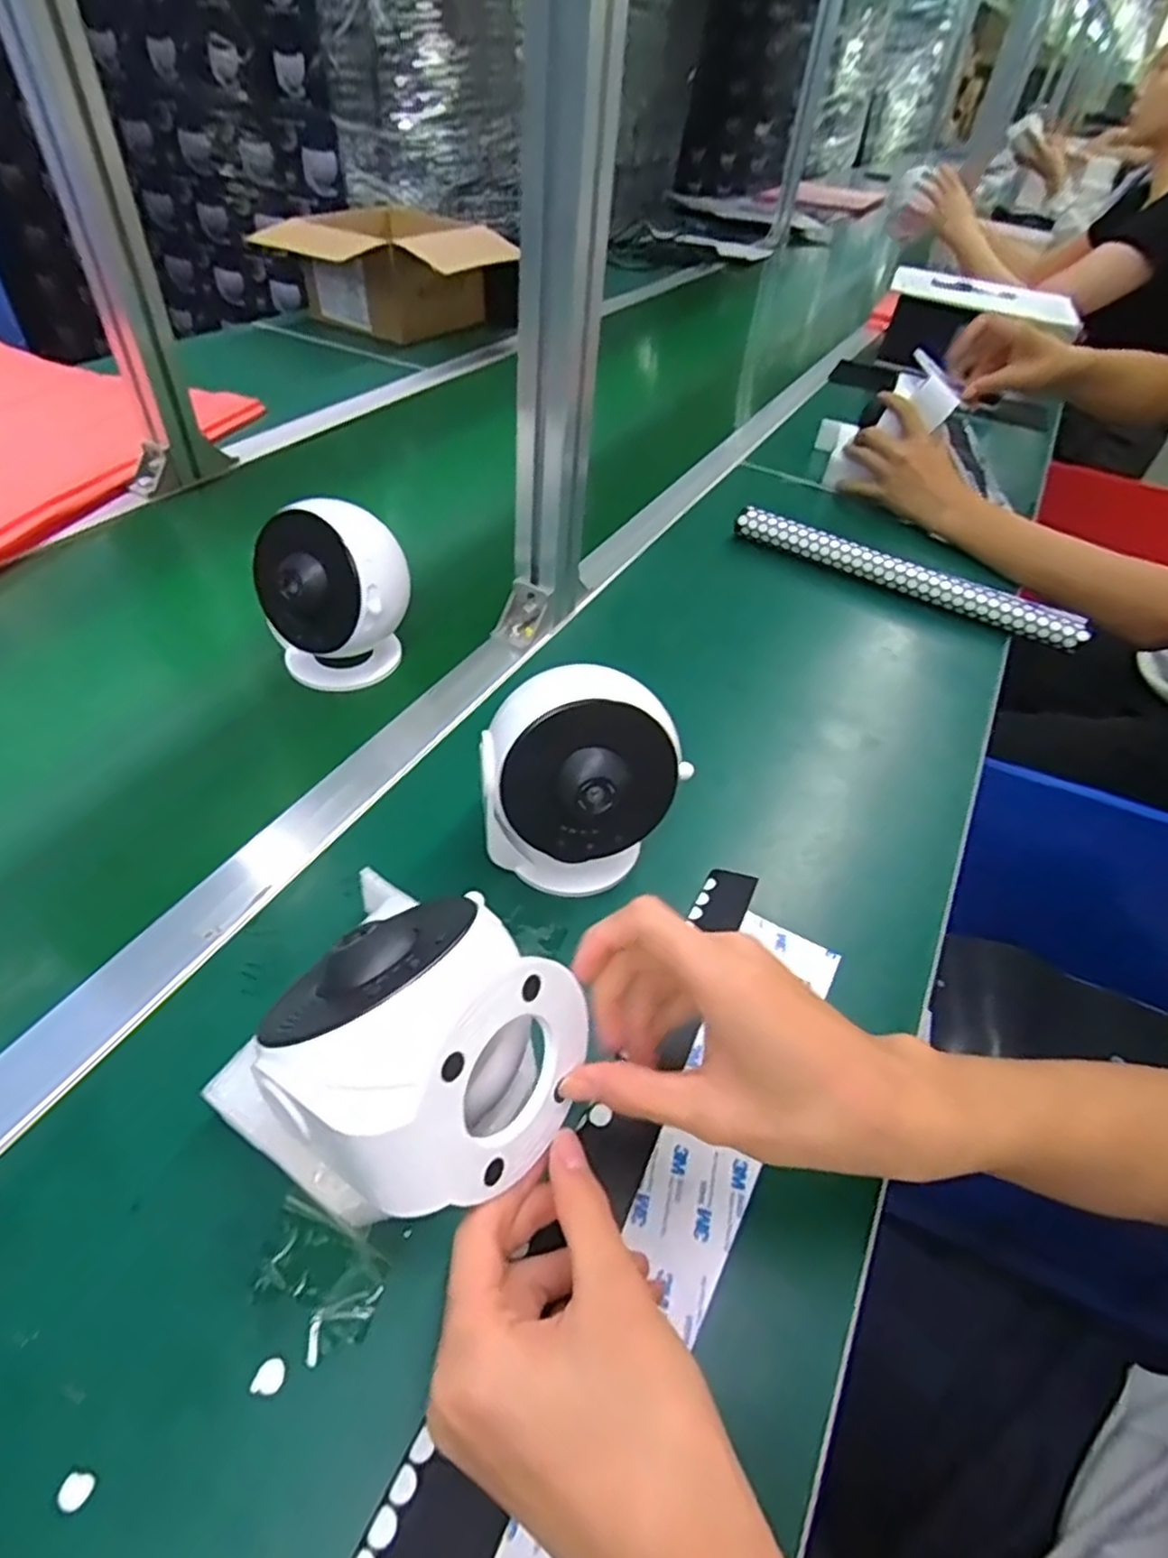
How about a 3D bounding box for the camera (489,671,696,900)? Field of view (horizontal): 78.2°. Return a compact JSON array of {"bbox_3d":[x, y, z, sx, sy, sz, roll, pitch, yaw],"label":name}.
[{"bbox_3d":[-0.001,0.002,0.419,0.105,0.130,0.076,6,44,-2],"label":"camera"}]

